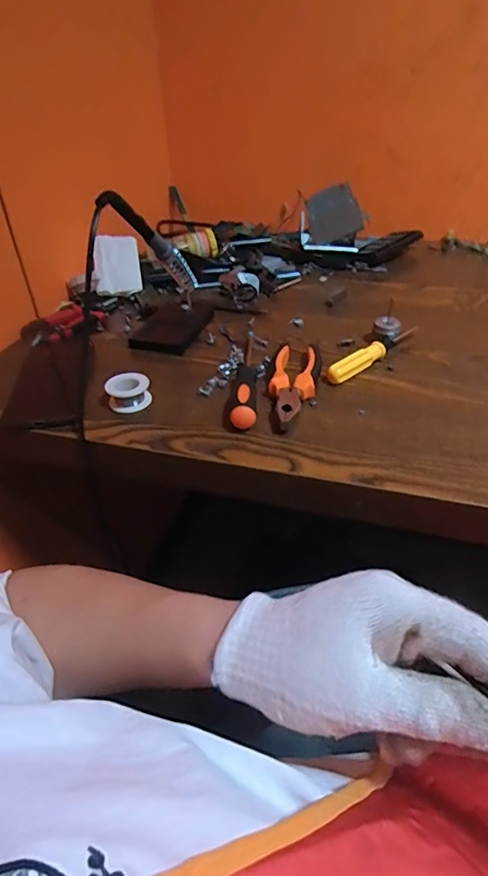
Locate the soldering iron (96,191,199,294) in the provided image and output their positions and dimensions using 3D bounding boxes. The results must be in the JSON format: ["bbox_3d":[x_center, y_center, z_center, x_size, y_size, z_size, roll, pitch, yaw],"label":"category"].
[{"bbox_3d":[-0.100,-0.216,0.557,0.022,0.028,0.238,8,-2,15],"label":"soldering iron"}]

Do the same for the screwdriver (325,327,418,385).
[{"bbox_3d":[0.149,-0.097,0.555,0.164,0.024,0.020,-32,45,-32],"label":"screwdriver"}]

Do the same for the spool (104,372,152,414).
[{"bbox_3d":[-0.119,-0.048,0.508,0.043,0.028,0.043,-11,38,-11],"label":"spool"}]

